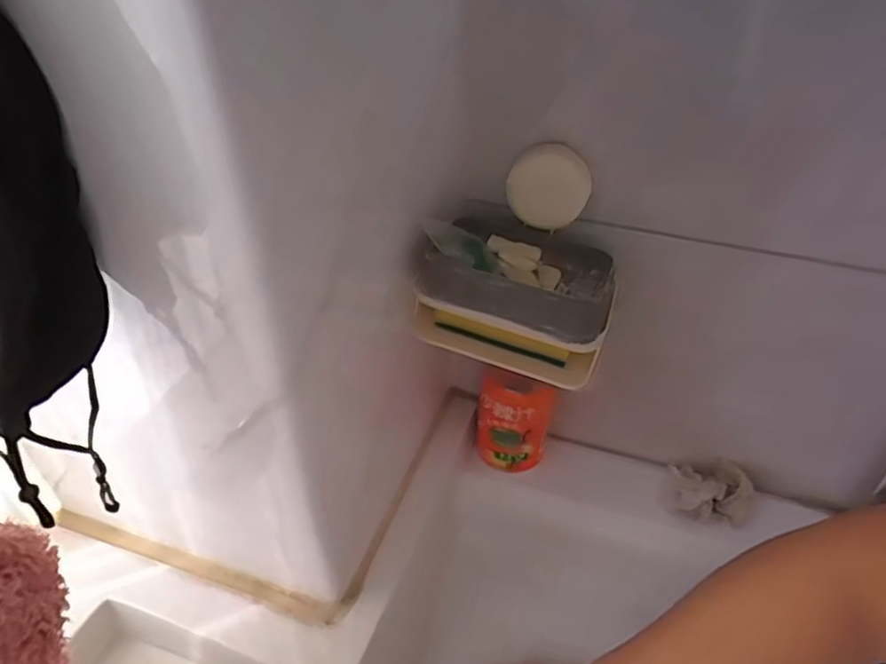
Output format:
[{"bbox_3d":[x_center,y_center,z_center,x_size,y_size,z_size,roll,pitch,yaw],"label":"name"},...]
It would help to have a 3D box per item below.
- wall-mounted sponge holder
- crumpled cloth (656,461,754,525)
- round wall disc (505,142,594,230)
[{"bbox_3d":[0.054,-0.026,0.442,0.129,0.081,0.093,17,43,20],"label":"wall-mounted sponge holder"},{"bbox_3d":[0.219,0.130,0.524,0.071,0.040,0.051,6,40,8],"label":"crumpled cloth"},{"bbox_3d":[0.071,-0.097,0.422,0.054,0.054,0.018,3,40,4],"label":"round wall disc"}]

